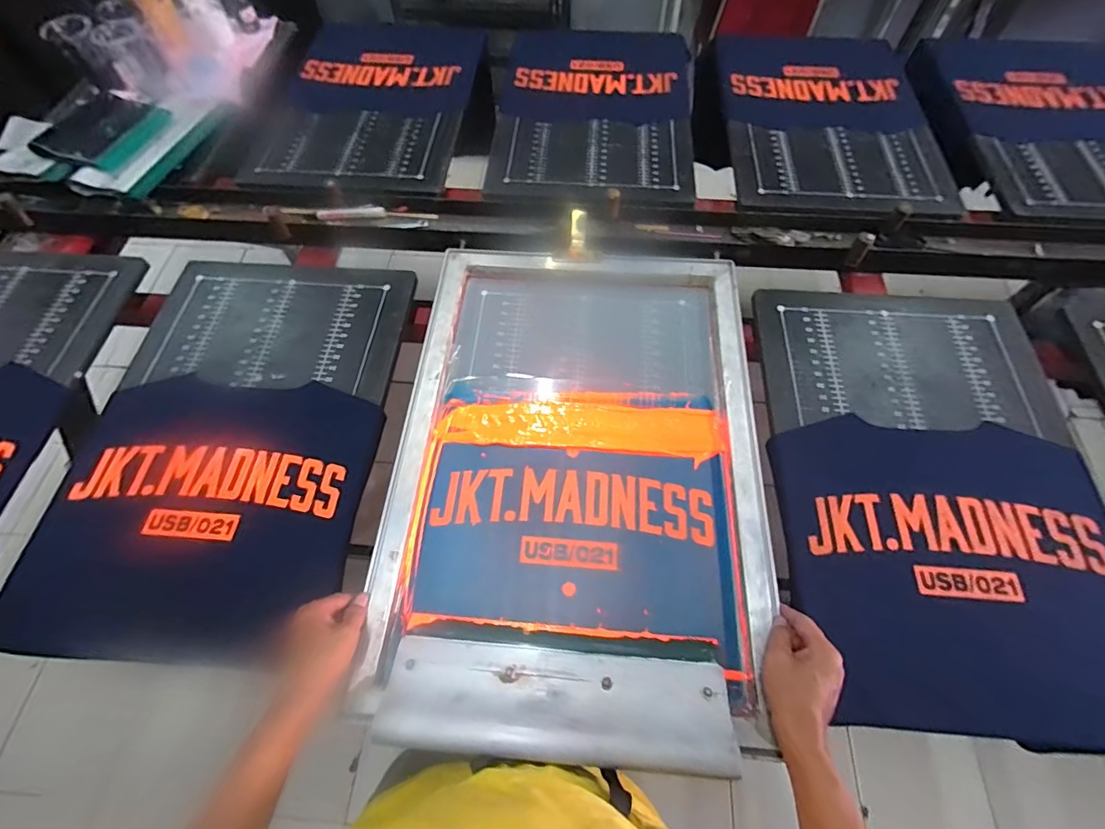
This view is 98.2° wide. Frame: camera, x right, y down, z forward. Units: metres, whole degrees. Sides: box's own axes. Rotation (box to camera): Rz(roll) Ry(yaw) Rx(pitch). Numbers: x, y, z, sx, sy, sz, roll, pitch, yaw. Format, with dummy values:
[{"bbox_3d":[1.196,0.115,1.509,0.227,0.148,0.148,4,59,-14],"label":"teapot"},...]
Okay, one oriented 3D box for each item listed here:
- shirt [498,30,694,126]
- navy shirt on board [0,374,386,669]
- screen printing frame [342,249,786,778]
[{"bbox_3d":[0.103,-0.771,1.079,0.411,0.027,0.380,4,64,3],"label":"shirt"},{"bbox_3d":[-0.457,0.116,0.621,0.394,0.016,0.356,3,63,3],"label":"navy shirt on board"},{"bbox_3d":[0.035,0.039,0.621,0.453,0.064,0.655,4,62,4],"label":"screen printing frame"}]

